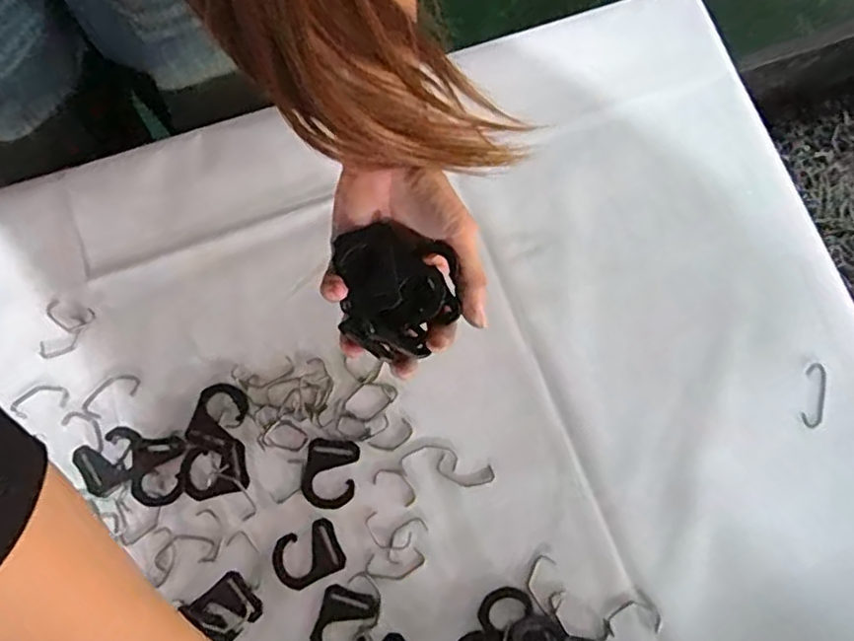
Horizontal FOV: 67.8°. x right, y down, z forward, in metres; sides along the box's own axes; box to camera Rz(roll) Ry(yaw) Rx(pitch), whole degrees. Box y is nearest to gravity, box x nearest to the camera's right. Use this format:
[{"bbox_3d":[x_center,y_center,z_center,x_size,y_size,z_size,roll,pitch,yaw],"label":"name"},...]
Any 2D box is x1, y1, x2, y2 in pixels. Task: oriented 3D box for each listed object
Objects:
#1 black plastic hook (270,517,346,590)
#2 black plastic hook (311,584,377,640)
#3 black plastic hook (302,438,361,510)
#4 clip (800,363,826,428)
[{"bbox_3d":[-0.078,0.153,0.412,0.044,0.004,0.034,-25,77,-4],"label":"black plastic hook"},{"bbox_3d":[-0.053,0.193,0.401,0.034,0.004,0.043,17,77,6],"label":"black plastic hook"},{"bbox_3d":[-0.064,0.102,0.422,0.035,0.004,0.044,5,76,3],"label":"black plastic hook"},{"bbox_3d":[0.263,0.051,0.431,0.015,0.004,0.044,13,77,5],"label":"clip"}]

